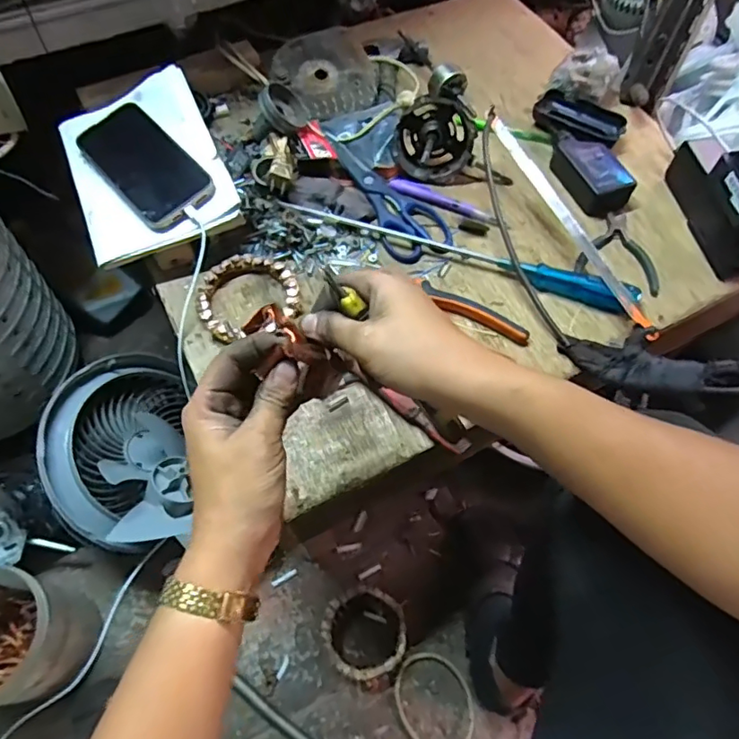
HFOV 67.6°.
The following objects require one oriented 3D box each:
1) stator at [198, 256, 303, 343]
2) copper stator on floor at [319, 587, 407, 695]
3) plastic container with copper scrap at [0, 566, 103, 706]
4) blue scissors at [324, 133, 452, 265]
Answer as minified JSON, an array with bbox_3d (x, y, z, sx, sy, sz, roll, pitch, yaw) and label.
[{"bbox_3d":[-0.123,-0.075,0.562,0.101,0.015,0.093,1,61,-1],"label":"stator"},{"bbox_3d":[-0.001,0.340,0.697,0.100,0.056,0.117,-19,64,-11],"label":"copper stator on floor"},{"bbox_3d":[-0.407,0.302,0.619,0.143,0.125,0.134,4,61,1],"label":"plastic container with copper scrap"},{"bbox_3d":[0.022,-0.209,0.632,0.075,0.022,0.198,-21,64,-12],"label":"blue scissors"}]

